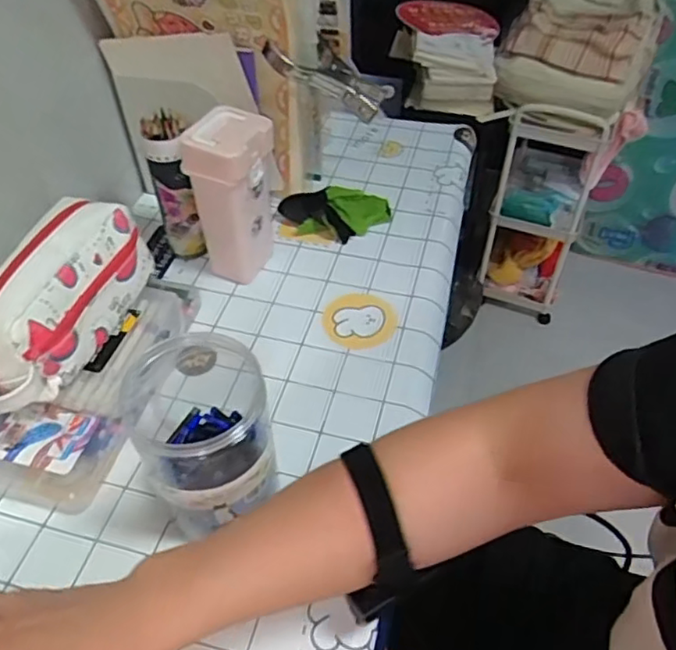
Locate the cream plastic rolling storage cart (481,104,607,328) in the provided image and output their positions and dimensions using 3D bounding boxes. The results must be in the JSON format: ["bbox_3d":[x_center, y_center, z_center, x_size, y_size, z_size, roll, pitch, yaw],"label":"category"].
[{"bbox_3d":[0.532,-0.347,1.575,0.215,0.556,0.355,16,53,17],"label":"cream plastic rolling storage cart"}]

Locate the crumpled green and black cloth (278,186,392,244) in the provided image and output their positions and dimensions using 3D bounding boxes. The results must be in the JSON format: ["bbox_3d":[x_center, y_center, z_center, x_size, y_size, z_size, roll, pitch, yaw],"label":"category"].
[{"bbox_3d":[-0.003,-0.138,0.762,0.138,0.035,0.074,-1,48,-2],"label":"crumpled green and black cloth"}]

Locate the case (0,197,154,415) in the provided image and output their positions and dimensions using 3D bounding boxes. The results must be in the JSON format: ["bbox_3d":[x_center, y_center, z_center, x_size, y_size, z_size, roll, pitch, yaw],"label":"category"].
[{"bbox_3d":[-0.253,-0.024,0.537,0.092,0.089,0.209,13,53,15],"label":"case"}]

